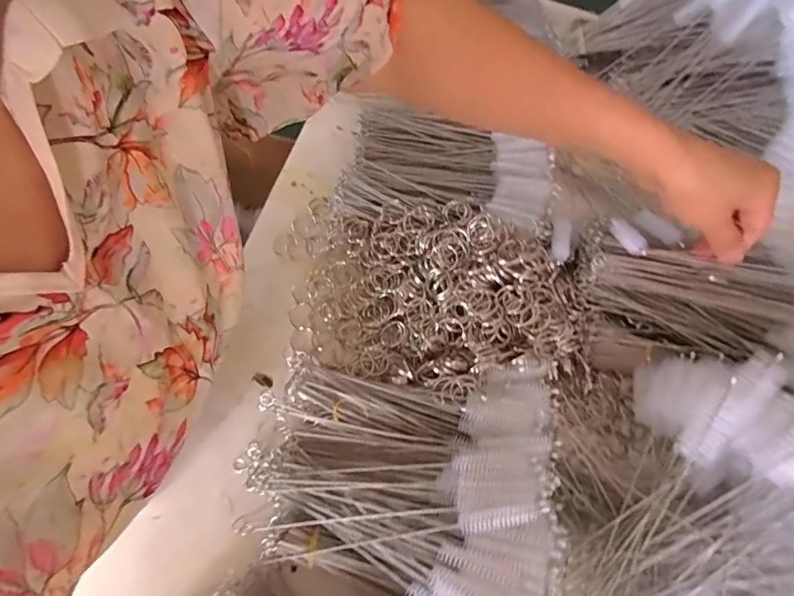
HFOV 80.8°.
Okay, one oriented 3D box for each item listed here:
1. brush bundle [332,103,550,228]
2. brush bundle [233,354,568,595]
[{"bbox_3d":[0.050,-0.132,0.488,0.203,0.035,0.138,10,60,2],"label":"brush bundle"},{"bbox_3d":[0.001,0.122,0.342,0.227,0.076,0.198,19,60,7],"label":"brush bundle"}]

